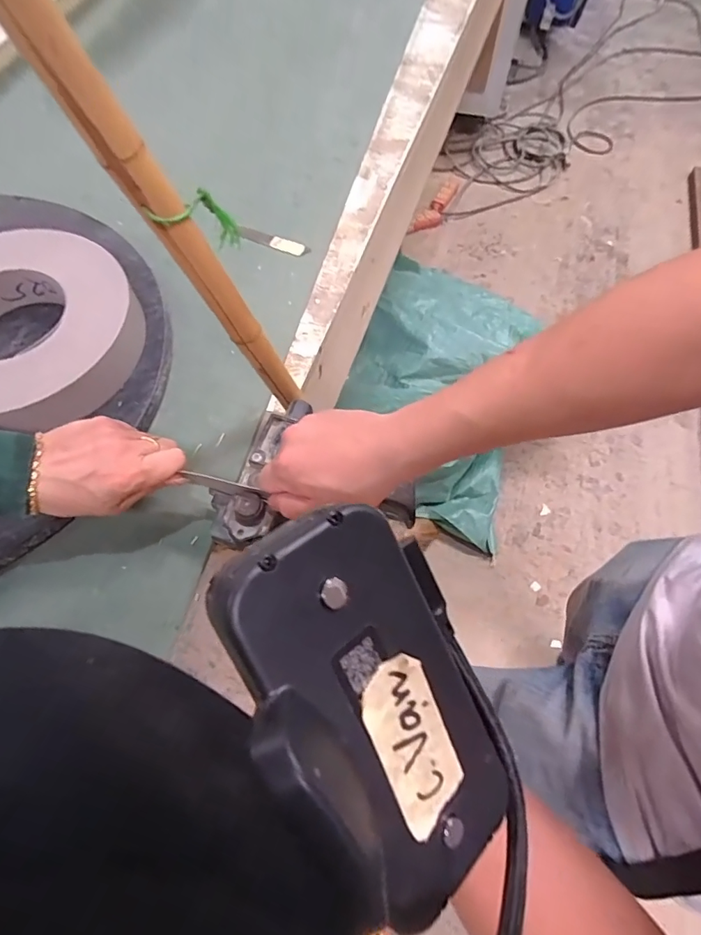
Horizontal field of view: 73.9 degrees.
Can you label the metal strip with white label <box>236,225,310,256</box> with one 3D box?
[{"bbox_3d":[-0.097,-0.282,0.579,0.095,0.006,0.022,22,66,9],"label":"metal strip with white label"}]

